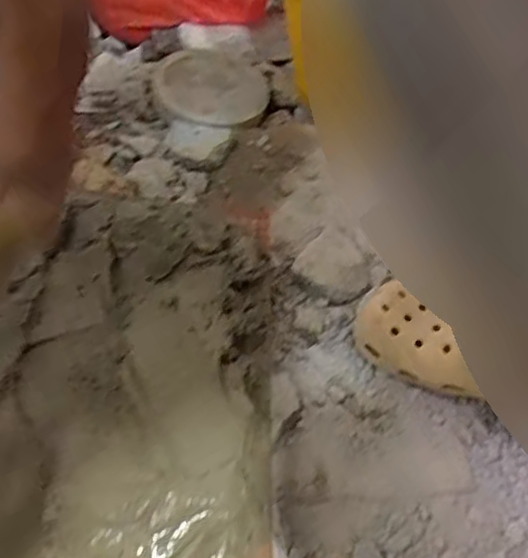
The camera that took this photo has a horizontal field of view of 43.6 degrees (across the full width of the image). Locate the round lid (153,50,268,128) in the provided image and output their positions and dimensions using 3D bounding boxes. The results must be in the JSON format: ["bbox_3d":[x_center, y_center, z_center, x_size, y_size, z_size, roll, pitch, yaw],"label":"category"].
[{"bbox_3d":[-0.070,-0.254,0.878,0.143,0.020,0.179,21,50,-10],"label":"round lid"}]

